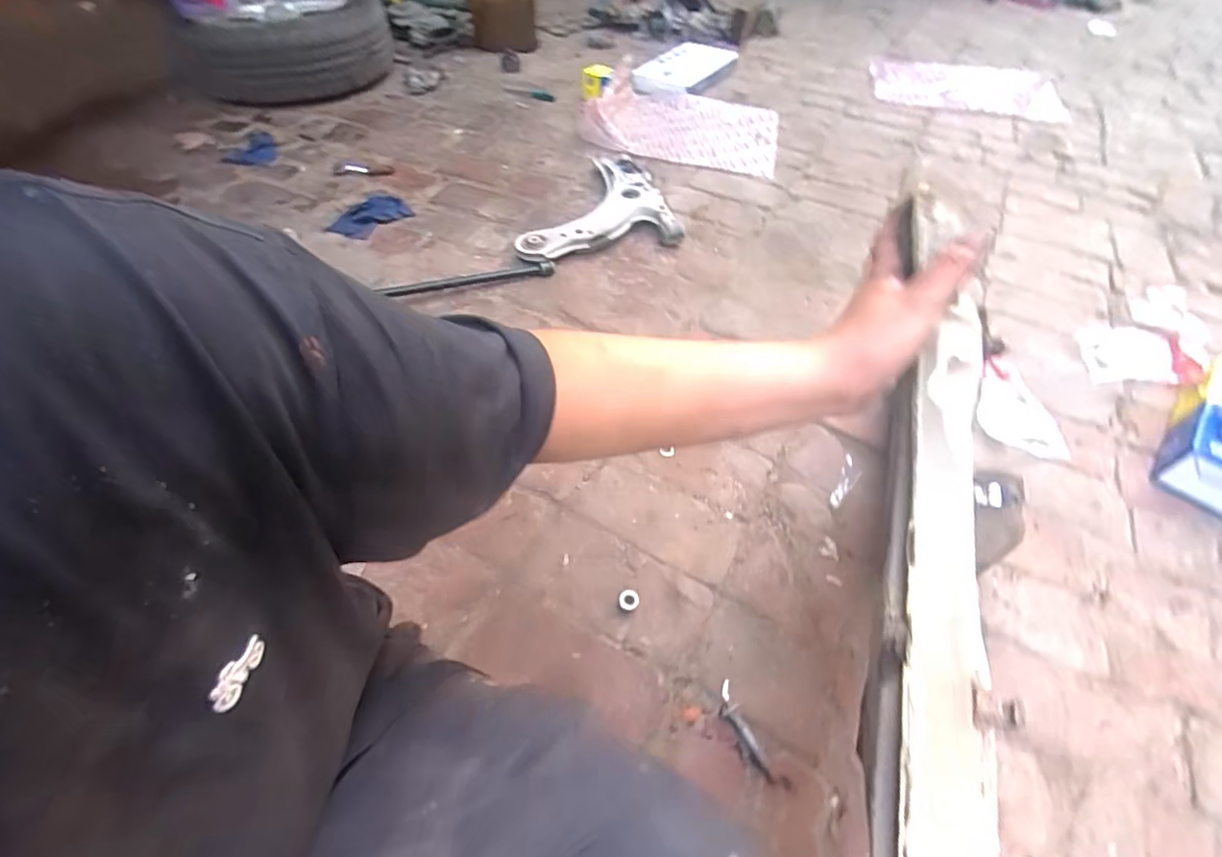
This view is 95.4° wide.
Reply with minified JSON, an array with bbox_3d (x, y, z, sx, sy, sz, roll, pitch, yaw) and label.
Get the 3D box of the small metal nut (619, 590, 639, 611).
[{"bbox_3d":[0.022,0.214,0.691,0.026,0.011,0.025,4,55,0],"label":"small metal nut"}]

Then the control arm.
[{"bbox_3d":[-0.062,-0.523,1.301,0.363,0.051,0.389,-11,50,-11],"label":"control arm"}]

